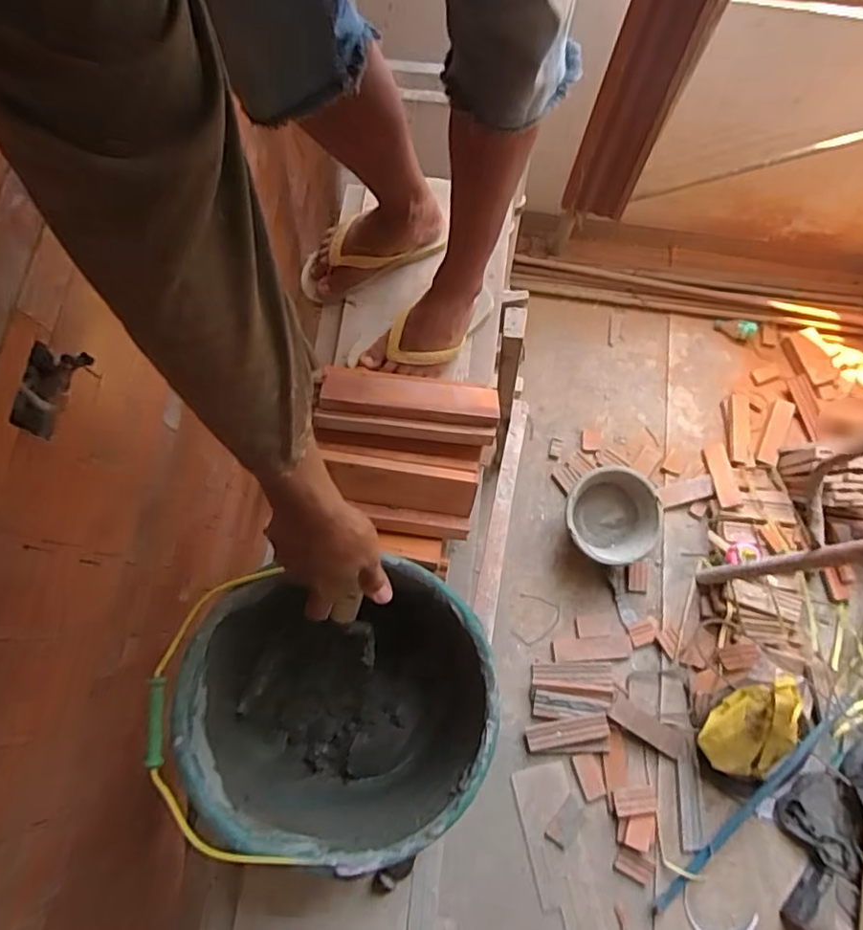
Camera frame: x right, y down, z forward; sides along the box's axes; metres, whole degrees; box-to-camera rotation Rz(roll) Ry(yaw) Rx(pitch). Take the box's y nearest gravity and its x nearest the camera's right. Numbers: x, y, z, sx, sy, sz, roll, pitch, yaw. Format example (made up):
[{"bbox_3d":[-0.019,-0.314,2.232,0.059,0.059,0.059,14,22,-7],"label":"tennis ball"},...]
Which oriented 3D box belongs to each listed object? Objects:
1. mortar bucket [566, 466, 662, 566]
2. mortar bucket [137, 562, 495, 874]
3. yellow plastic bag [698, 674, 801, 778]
[{"bbox_3d":[0.514,0.149,1.763,0.250,0.167,0.291,-7,76,-4],"label":"mortar bucket"},{"bbox_3d":[-0.101,0.249,0.651,0.321,0.188,0.277,-2,76,-3],"label":"mortar bucket"},{"bbox_3d":[0.846,0.695,1.535,0.263,0.172,0.221,-35,80,-10],"label":"yellow plastic bag"}]

